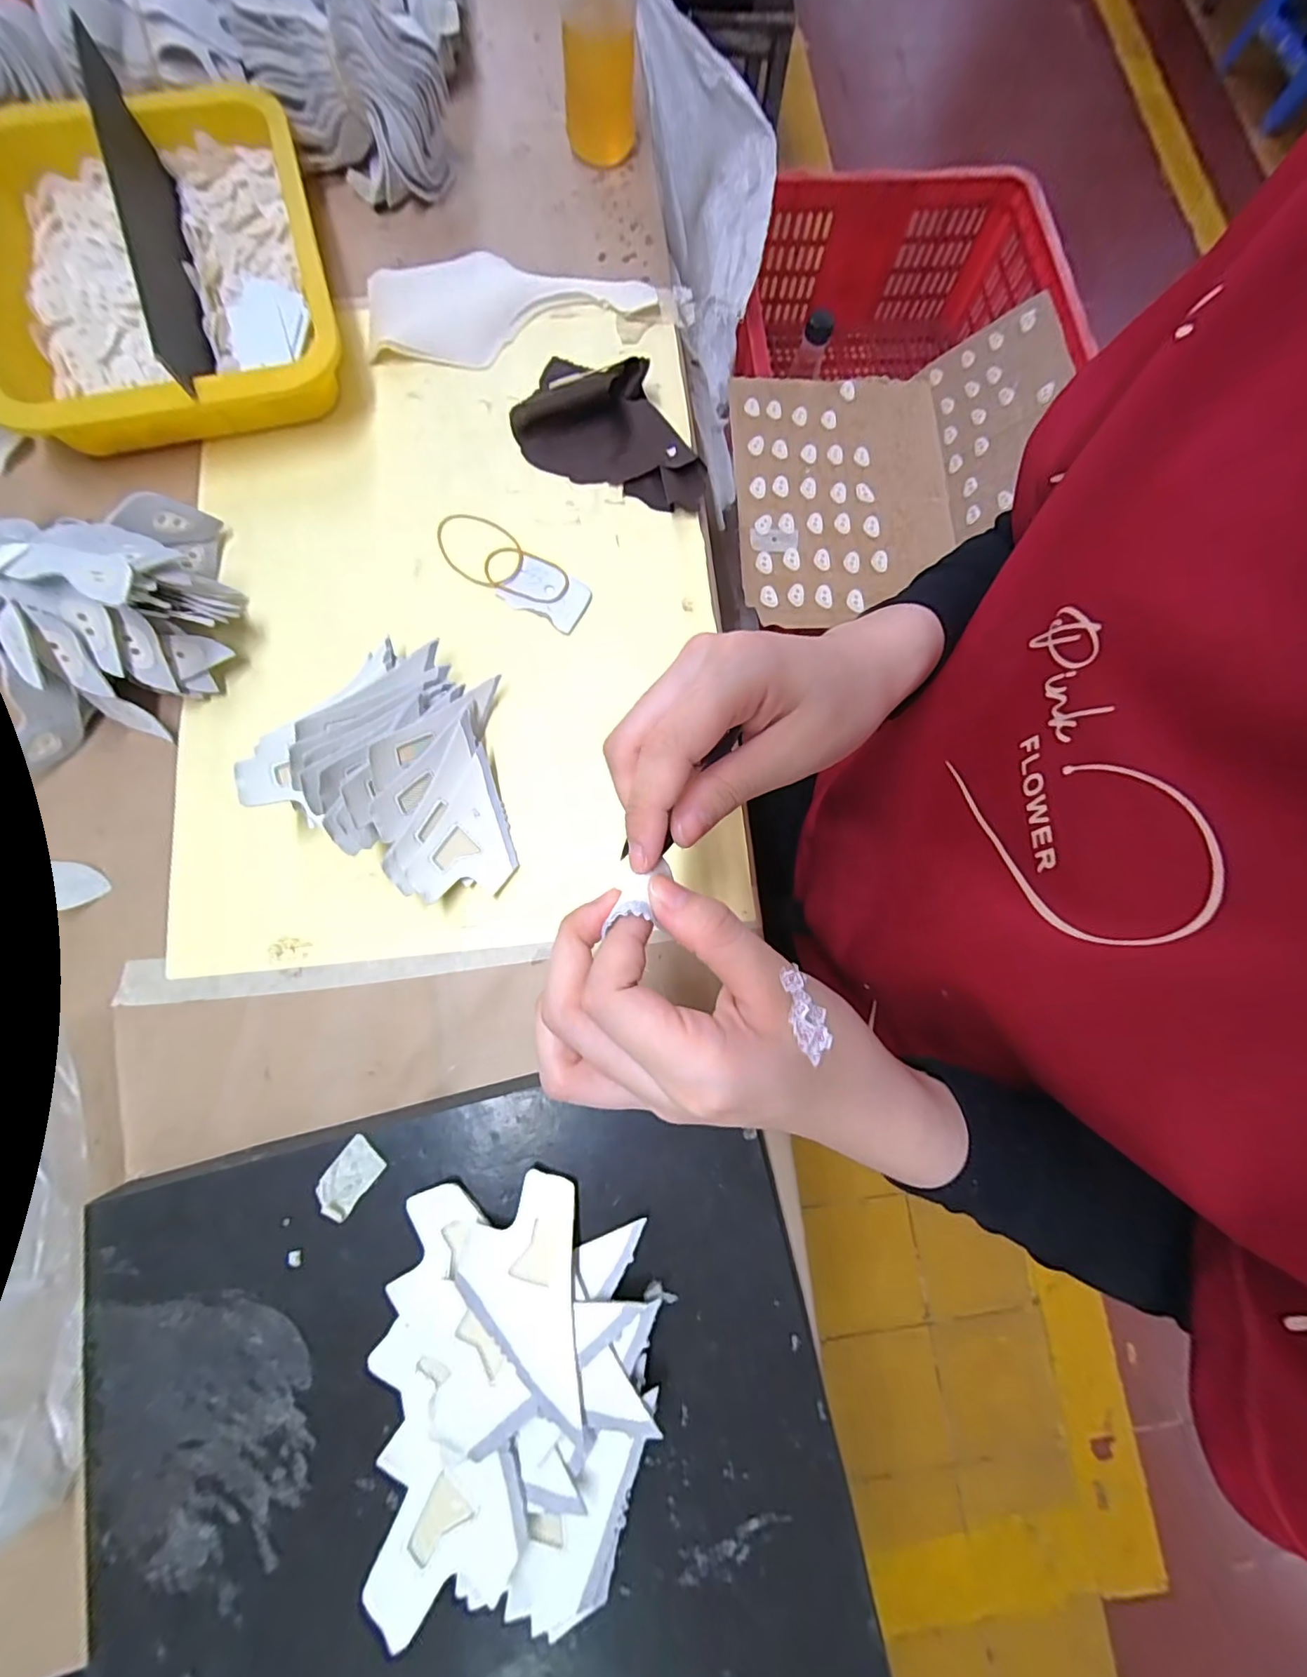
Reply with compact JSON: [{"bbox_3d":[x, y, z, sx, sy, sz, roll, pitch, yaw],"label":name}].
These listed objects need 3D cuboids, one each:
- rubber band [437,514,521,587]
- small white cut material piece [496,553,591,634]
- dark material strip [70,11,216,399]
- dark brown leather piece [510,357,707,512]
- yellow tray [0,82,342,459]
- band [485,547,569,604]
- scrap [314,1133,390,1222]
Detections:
[{"bbox_3d":[-0.111,-0.185,0.355,0.061,0.007,0.044,29,77,3],"label":"rubber band"},{"bbox_3d":[-0.066,-0.156,0.350,0.052,0.006,0.038,27,77,2],"label":"small white cut material piece"},{"bbox_3d":[-0.312,-0.379,0.351,0.010,0.049,0.266,-21,81,14],"label":"dark material strip"},{"bbox_3d":[-0.024,-0.271,0.364,0.135,0.030,0.076,27,77,3],"label":"dark brown leather piece"},{"bbox_3d":[-0.328,-0.365,0.362,0.216,0.060,0.262,-16,79,-7],"label":"yellow tray"},{"bbox_3d":[-0.079,-0.167,0.351,0.055,0.005,0.035,13,73,-1],"label":"band"},{"bbox_3d":[-0.140,0.156,0.256,0.020,0.004,0.031,36,78,4],"label":"scrap"}]

